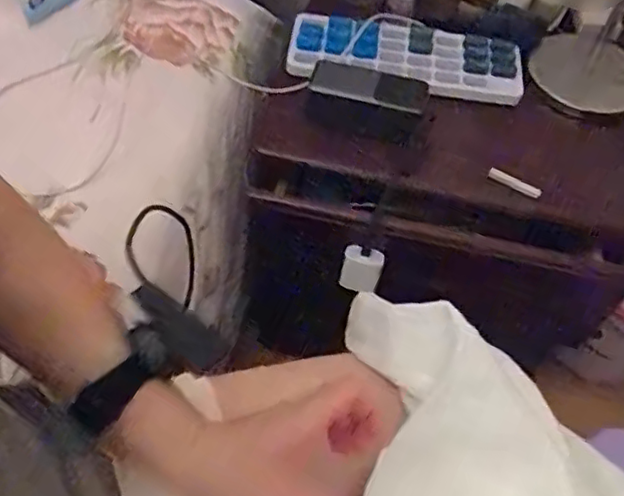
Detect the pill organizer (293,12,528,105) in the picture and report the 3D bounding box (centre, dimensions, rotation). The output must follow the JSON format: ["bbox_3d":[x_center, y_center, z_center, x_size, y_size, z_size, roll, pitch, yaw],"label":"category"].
[{"bbox_3d":[0.110,-0.232,0.768,0.269,0.020,0.105,7,55,0],"label":"pill organizer"}]

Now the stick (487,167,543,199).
[{"bbox_3d":[0.218,-0.070,0.691,0.058,0.009,0.009,24,57,12],"label":"stick"}]

